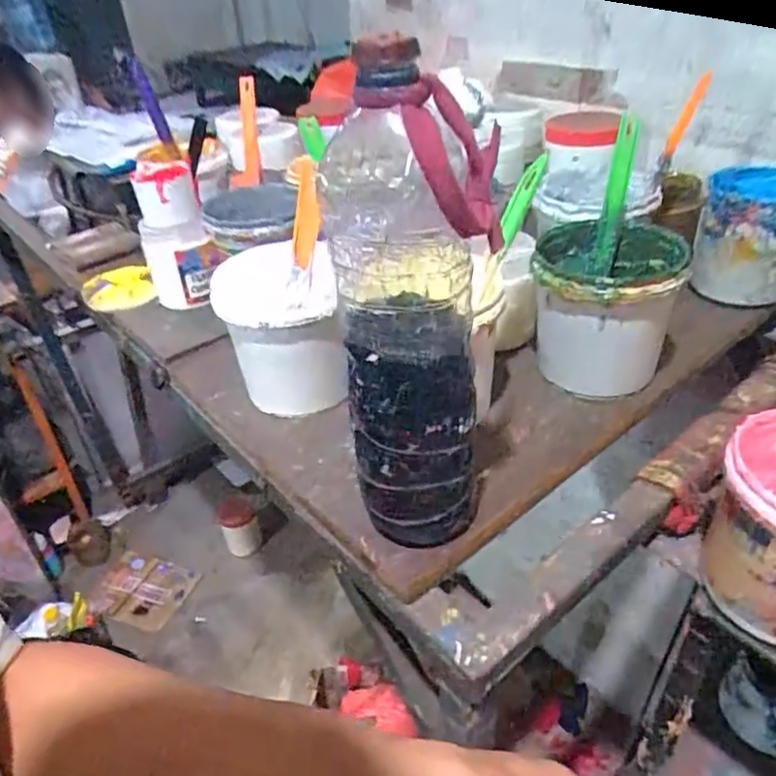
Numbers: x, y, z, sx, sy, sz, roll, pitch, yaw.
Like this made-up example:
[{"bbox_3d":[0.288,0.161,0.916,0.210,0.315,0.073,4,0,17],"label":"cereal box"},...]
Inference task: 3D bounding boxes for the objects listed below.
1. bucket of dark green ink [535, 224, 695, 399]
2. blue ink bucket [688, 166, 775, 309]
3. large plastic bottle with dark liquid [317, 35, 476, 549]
[{"bbox_3d":[0.198,-0.073,0.580,0.119,0.118,0.126,1,36,8],"label":"bucket of dark green ink"},{"bbox_3d":[0.389,-0.158,0.671,0.103,0.124,0.095,-3,36,2],"label":"blue ink bucket"},{"bbox_3d":[0.017,-0.026,0.377,0.087,0.290,0.070,-5,36,1],"label":"large plastic bottle with dark liquid"}]

